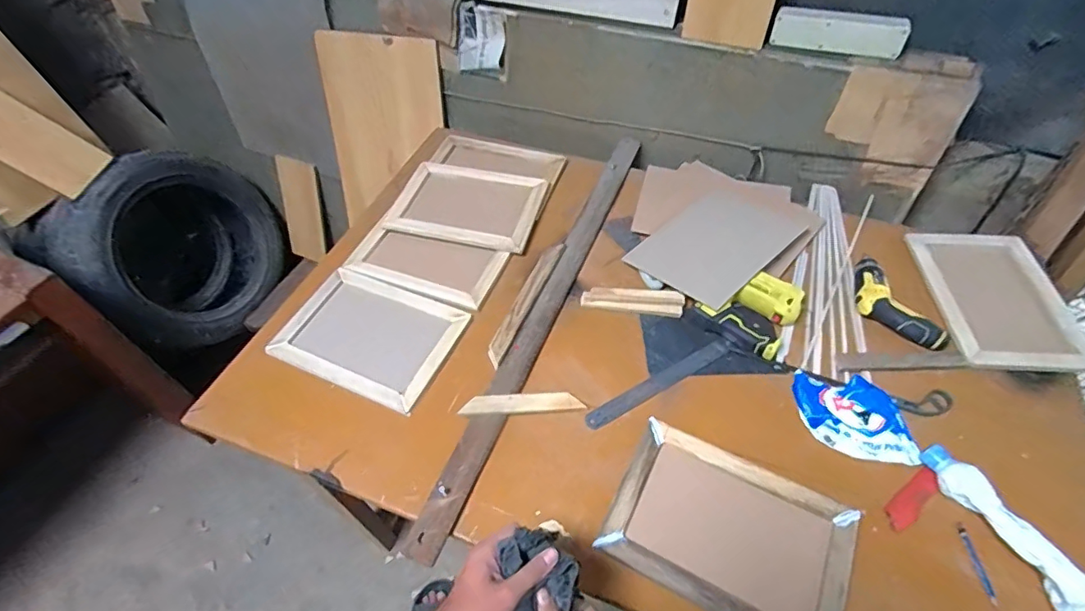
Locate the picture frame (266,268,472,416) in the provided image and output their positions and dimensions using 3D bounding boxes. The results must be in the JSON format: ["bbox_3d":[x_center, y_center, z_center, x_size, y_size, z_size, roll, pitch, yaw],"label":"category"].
[{"bbox_3d":[-0.302,0.049,0.923,0.287,0.028,0.210,18,54,18],"label":"picture frame"}]

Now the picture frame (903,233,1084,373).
[{"bbox_3d":[0.796,-0.020,0.928,0.214,0.023,0.305,1,51,5],"label":"picture frame"}]

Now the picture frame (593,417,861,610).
[{"bbox_3d":[0.252,0.298,0.703,0.296,0.015,0.196,21,55,20],"label":"picture frame"}]

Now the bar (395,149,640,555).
[{"bbox_3d":[0.016,-0.022,0.952,0.053,0.020,0.953,17,56,15],"label":"bar"}]

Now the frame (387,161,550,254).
[{"bbox_3d":[-0.157,-0.213,1.105,0.291,0.019,0.214,8,52,11],"label":"frame"}]

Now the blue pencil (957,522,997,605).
[{"bbox_3d":[0.552,0.326,0.668,0.010,0.004,0.093,-2,53,2],"label":"blue pencil"}]

